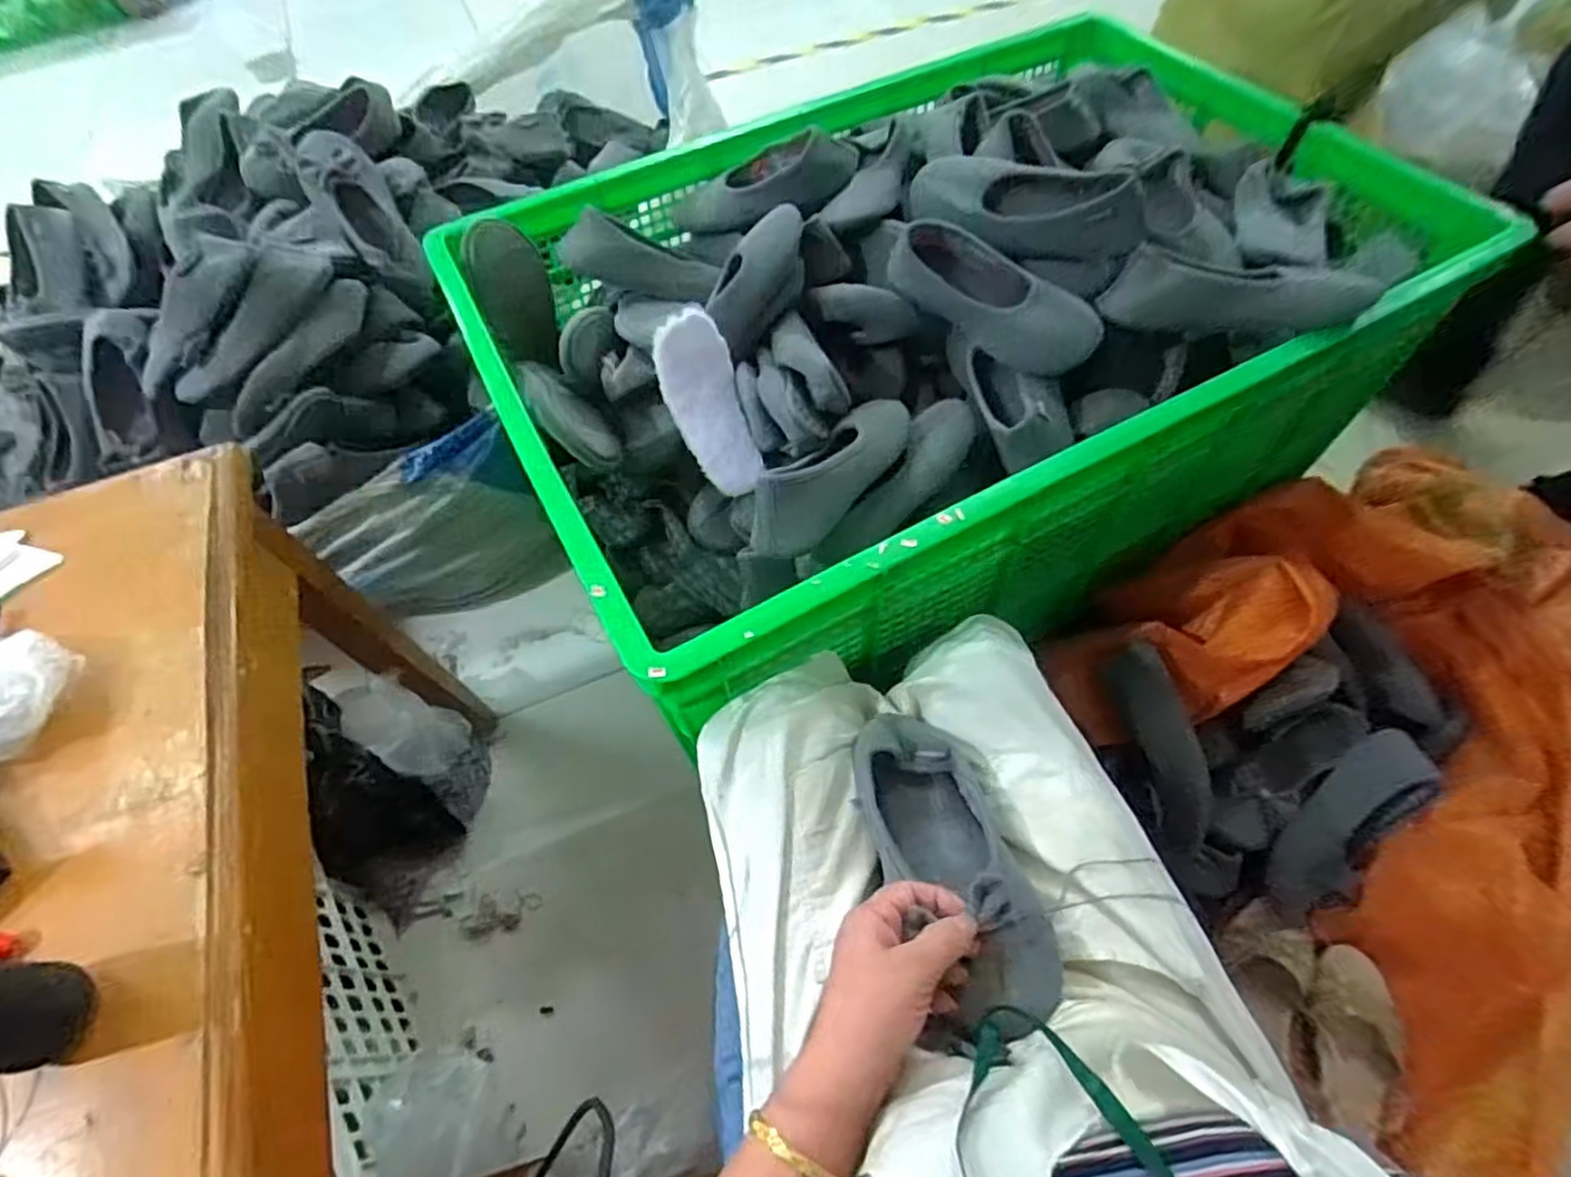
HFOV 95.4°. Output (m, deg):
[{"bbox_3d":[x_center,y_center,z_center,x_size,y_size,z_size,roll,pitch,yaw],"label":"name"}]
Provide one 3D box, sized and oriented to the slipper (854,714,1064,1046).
[{"bbox_3d":[0.119,0.185,0.511,0.098,0.058,0.232,-16,40,-6],"label":"slipper"}]

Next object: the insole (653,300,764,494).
[{"bbox_3d":[-0.085,-0.198,0.772,0.079,0.193,0.017,-19,16,-11],"label":"insole"}]

